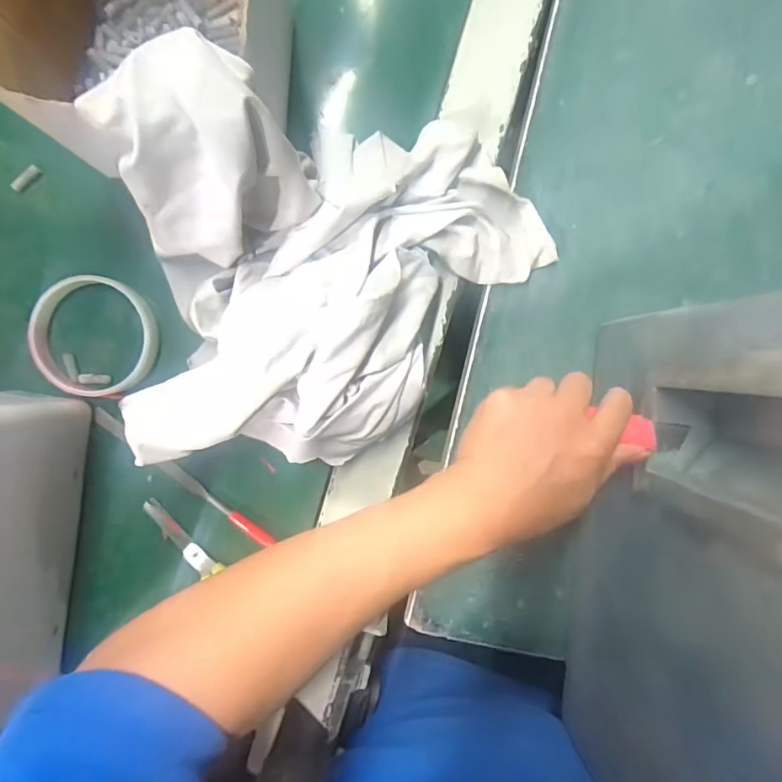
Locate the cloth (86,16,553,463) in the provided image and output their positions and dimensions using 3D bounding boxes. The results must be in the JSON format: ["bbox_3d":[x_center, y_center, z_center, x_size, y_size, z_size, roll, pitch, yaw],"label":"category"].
[{"bbox_3d":[-0.024,-0.060,0.308,0.255,0.133,0.207,2,93,-2],"label":"cloth"}]

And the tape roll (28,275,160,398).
[{"bbox_3d":[-0.208,-0.038,0.359,0.082,0.020,0.081,0,93,-2],"label":"tape roll"}]

